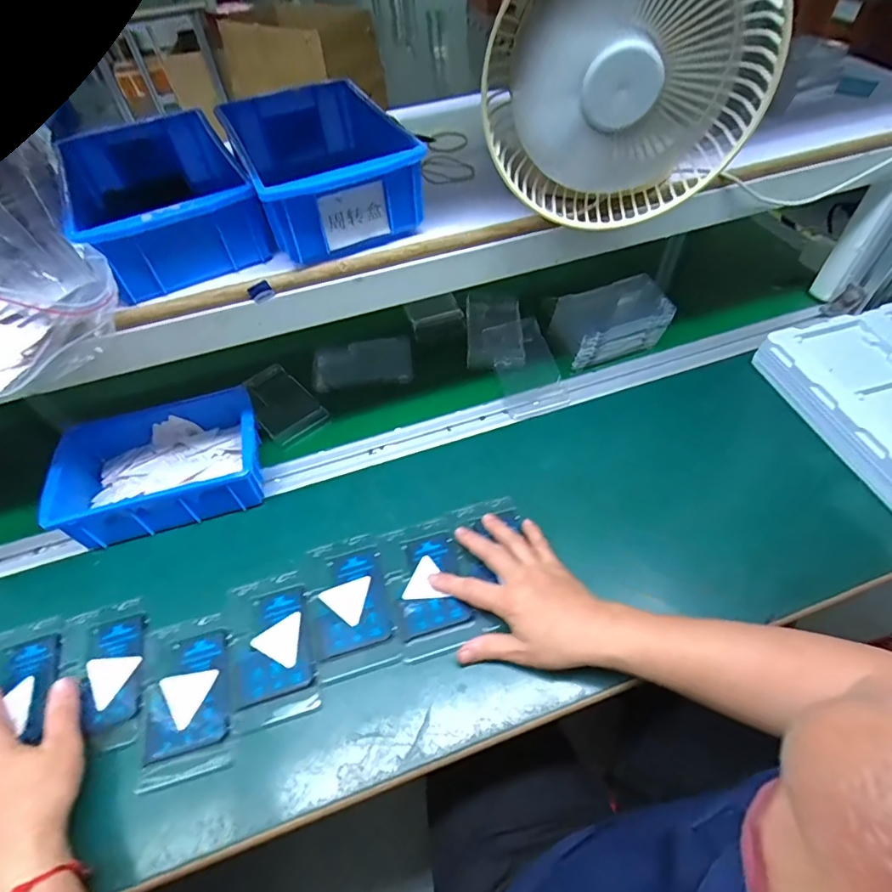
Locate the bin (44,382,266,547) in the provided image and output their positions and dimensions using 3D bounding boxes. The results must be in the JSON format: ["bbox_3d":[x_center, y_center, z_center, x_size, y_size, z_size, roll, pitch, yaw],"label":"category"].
[{"bbox_3d":[-0.302,0.018,0.538,0.200,0.062,0.141,-16,57,-9],"label":"bin"}]

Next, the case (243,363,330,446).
[{"bbox_3d":[-0.209,-0.055,0.628,0.072,0.019,0.121,-38,59,-24],"label":"case"}]

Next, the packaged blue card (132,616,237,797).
[{"bbox_3d":[-0.219,0.212,0.426,0.073,0.006,0.126,-13,55,-8],"label":"packaged blue card"}]

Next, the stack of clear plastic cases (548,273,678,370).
[{"bbox_3d":[0.210,-0.158,0.645,0.135,0.091,0.077,-13,57,-7],"label":"stack of clear plastic cases"}]

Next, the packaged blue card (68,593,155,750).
[{"bbox_3d":[-0.295,0.197,0.442,0.064,0.006,0.130,-27,55,-17],"label":"packaged blue card"}]

